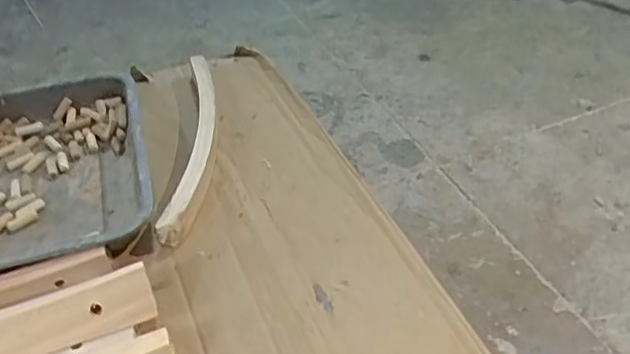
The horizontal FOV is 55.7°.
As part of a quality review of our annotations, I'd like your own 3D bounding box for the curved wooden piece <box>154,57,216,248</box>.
[{"bbox_3d":[-0.136,-0.046,0.683,0.038,0.027,0.309,-4,42,1],"label":"curved wooden piece"}]

